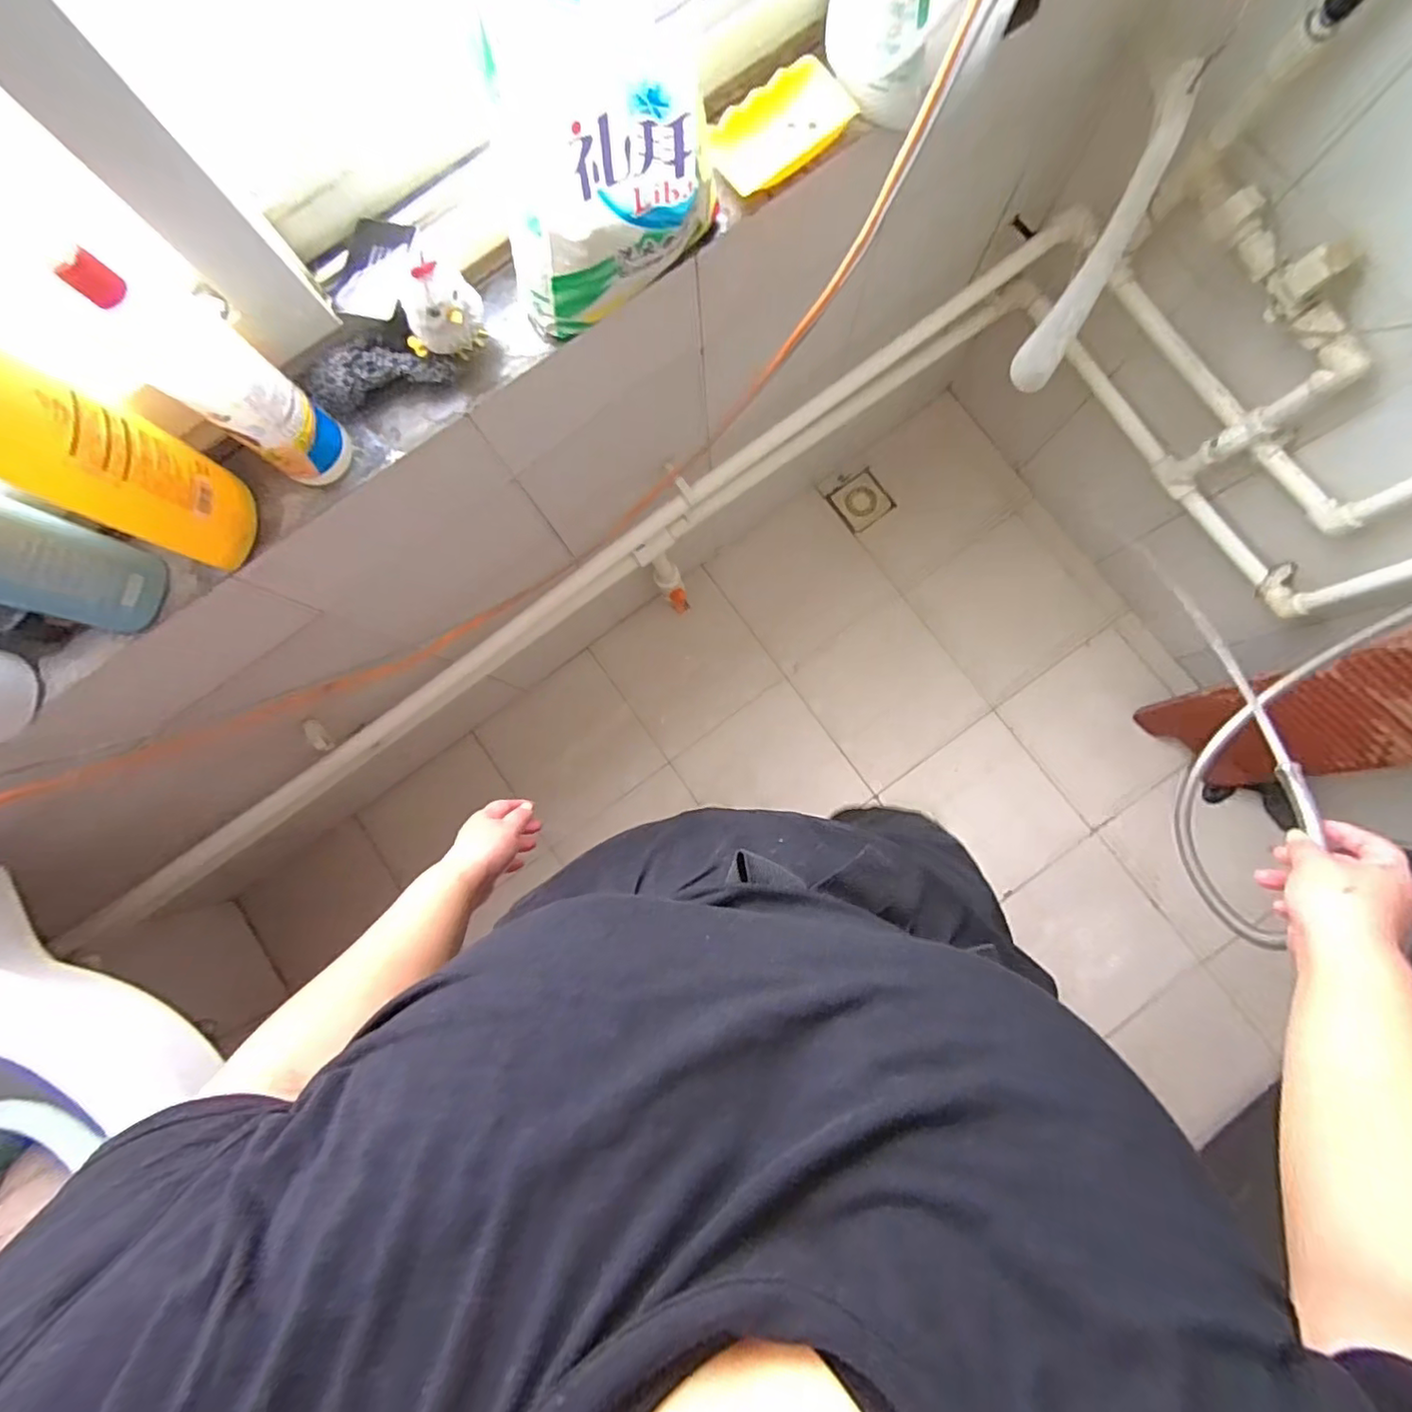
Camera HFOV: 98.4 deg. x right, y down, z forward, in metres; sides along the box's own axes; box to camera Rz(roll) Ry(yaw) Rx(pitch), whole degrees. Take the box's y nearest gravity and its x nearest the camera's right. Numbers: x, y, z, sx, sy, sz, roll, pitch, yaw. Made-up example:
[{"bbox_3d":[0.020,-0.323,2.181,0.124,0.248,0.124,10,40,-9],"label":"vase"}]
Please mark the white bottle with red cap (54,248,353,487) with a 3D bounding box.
[{"bbox_3d":[-0.336,-0.228,0.436,0.057,0.189,0.053,-43,84,-2],"label":"white bottle with red cap"}]

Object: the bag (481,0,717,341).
[{"bbox_3d":[-0.075,-0.385,0.426,0.167,0.212,0.087,-12,84,1],"label":"bag"}]

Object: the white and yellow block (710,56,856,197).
[{"bbox_3d":[0.070,-0.515,0.547,0.130,0.031,0.068,-42,84,-2],"label":"white and yellow block"}]

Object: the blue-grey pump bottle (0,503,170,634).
[{"bbox_3d":[-0.500,-0.103,0.432,0.077,0.197,0.062,2,84,3],"label":"blue-grey pump bottle"}]

